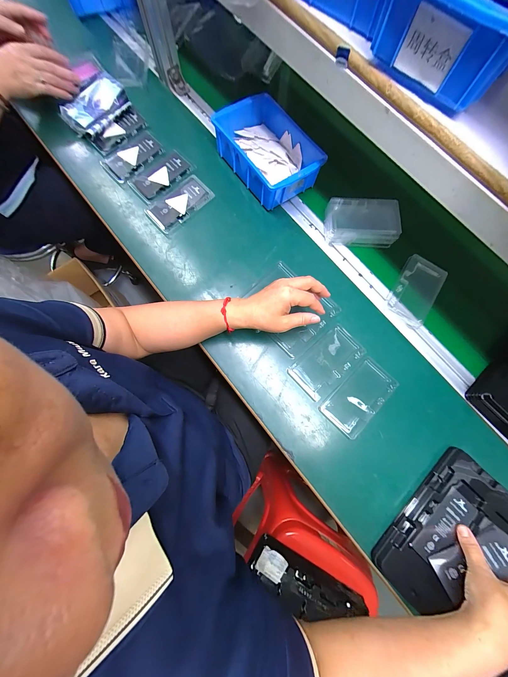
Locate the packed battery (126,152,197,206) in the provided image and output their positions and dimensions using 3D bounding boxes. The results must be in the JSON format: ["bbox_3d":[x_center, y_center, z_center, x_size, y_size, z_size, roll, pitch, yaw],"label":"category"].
[{"bbox_3d":[-0.188,-0.337,0.491,0.123,0.013,0.071,-43,82,-10],"label":"packed battery"}]

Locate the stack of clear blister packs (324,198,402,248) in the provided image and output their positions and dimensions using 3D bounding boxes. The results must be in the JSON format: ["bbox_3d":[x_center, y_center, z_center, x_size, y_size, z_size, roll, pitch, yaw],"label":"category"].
[{"bbox_3d":[0.206,-0.223,0.462,0.128,0.039,0.079,1,77,-1],"label":"stack of clear blister packs"}]

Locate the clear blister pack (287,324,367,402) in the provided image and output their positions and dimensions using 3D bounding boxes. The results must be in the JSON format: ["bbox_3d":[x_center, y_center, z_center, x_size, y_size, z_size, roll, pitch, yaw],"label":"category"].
[{"bbox_3d":[0.129,0.040,0.424,0.129,0.006,0.071,-41,82,-10],"label":"clear blister pack"}]

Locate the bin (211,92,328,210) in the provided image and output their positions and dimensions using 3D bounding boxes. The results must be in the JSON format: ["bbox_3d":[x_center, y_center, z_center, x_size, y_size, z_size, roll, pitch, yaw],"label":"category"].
[{"bbox_3d":[0.030,-0.366,0.477,0.137,0.063,0.201,-36,81,-9],"label":"bin"}]

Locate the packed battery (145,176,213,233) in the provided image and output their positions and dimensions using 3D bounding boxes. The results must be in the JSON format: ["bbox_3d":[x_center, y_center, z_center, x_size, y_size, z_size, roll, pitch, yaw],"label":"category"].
[{"bbox_3d":[-0.147,-0.270,0.479,0.125,0.010,0.071,-44,82,-10],"label":"packed battery"}]

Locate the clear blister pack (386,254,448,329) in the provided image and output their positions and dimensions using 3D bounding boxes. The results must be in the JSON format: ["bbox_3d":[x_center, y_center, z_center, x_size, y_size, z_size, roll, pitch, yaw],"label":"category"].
[{"bbox_3d":[0.304,-0.087,0.450,0.080,0.016,0.126,33,79,5],"label":"clear blister pack"}]

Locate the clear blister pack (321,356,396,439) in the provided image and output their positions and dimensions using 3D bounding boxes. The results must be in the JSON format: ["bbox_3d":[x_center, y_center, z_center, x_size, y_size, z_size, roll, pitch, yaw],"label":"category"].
[{"bbox_3d":[0.180,0.099,0.410,0.127,0.008,0.073,-44,82,-10],"label":"clear blister pack"}]

